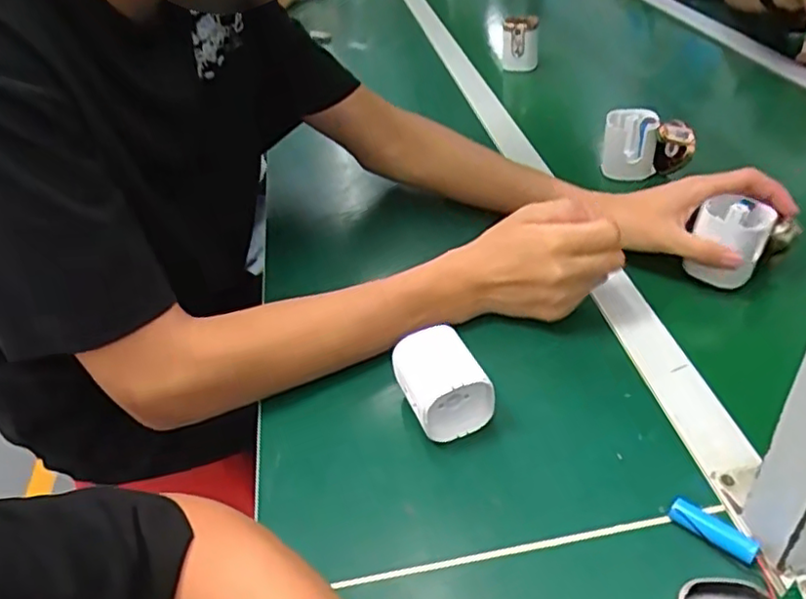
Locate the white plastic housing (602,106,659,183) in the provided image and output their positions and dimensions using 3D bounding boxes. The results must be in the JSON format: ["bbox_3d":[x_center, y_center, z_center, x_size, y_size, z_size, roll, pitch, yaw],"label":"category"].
[{"bbox_3d":[0.253,-0.172,0.717,0.059,0.073,0.031,7,41,15],"label":"white plastic housing"}]

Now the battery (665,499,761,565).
[{"bbox_3d":[0.184,0.137,0.382,0.049,0.013,0.014,28,50,34],"label":"battery"}]

